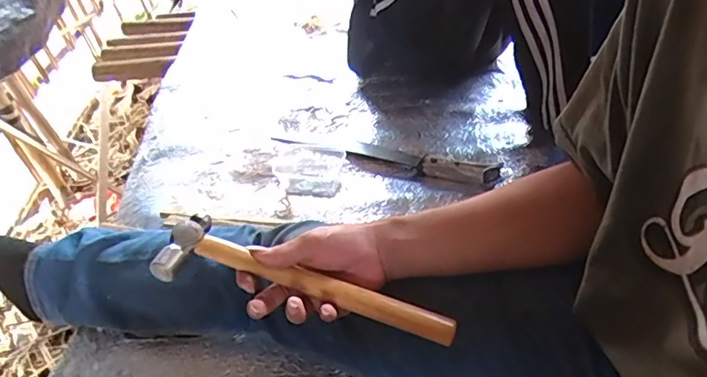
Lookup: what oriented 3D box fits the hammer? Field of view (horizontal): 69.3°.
[{"bbox_3d":[-0.045,0.085,0.457,0.272,0.022,0.063,18,44,3],"label":"hammer"}]

